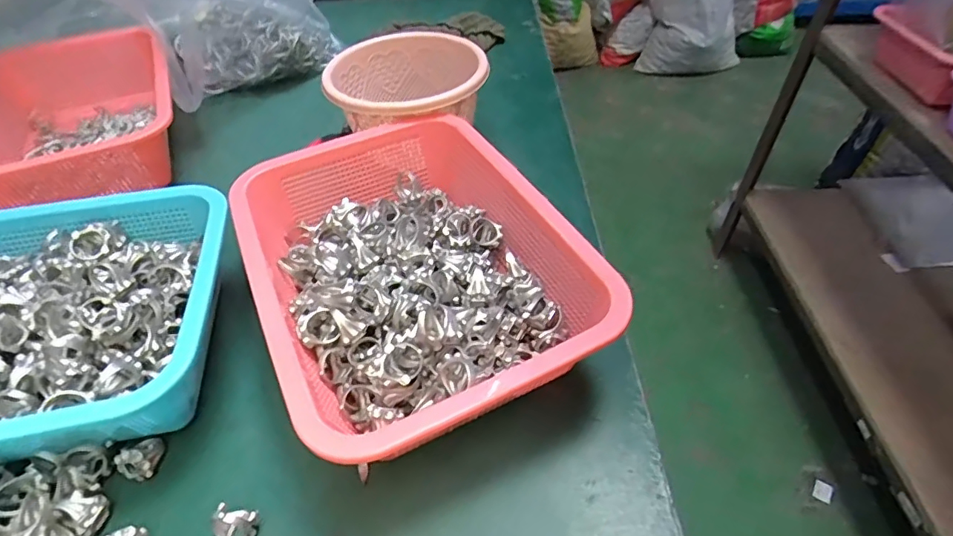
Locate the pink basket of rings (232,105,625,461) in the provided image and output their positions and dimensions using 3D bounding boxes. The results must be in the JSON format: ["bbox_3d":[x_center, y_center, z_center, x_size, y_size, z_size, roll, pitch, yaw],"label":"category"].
[{"bbox_3d":[-0.048,-0.002,0.362,0.196,0.075,0.269,-21,48,-19],"label":"pink basket of rings"}]

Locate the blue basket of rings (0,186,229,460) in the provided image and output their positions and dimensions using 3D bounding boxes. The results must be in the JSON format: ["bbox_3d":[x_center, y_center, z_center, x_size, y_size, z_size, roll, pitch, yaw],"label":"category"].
[{"bbox_3d":[-0.296,0.041,0.337,0.267,0.068,0.203,-10,46,-9],"label":"blue basket of rings"}]

